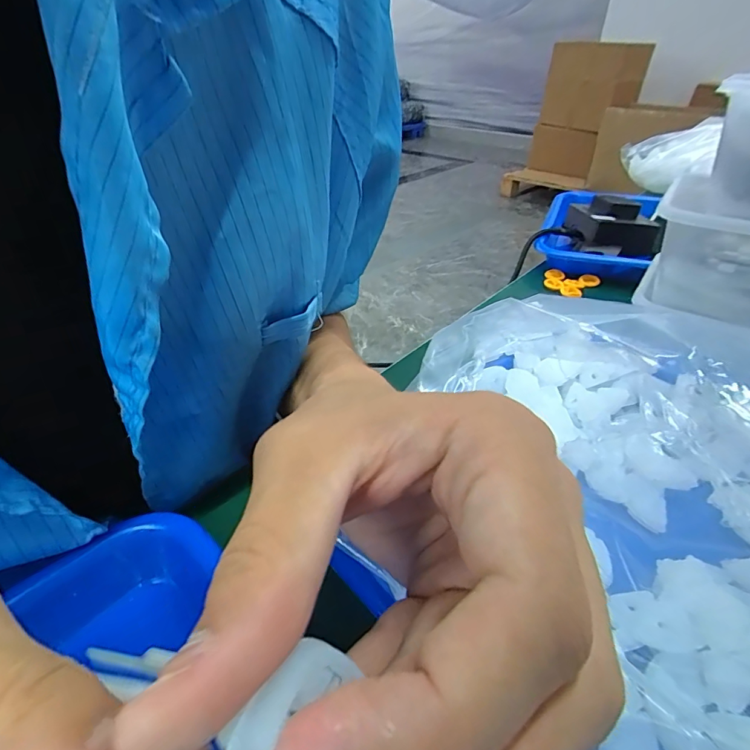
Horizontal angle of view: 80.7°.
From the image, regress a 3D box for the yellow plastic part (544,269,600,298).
[{"bbox_3d":[0.195,-0.096,0.448,0.045,0.009,0.047,-24,43,-28],"label":"yellow plastic part"}]

